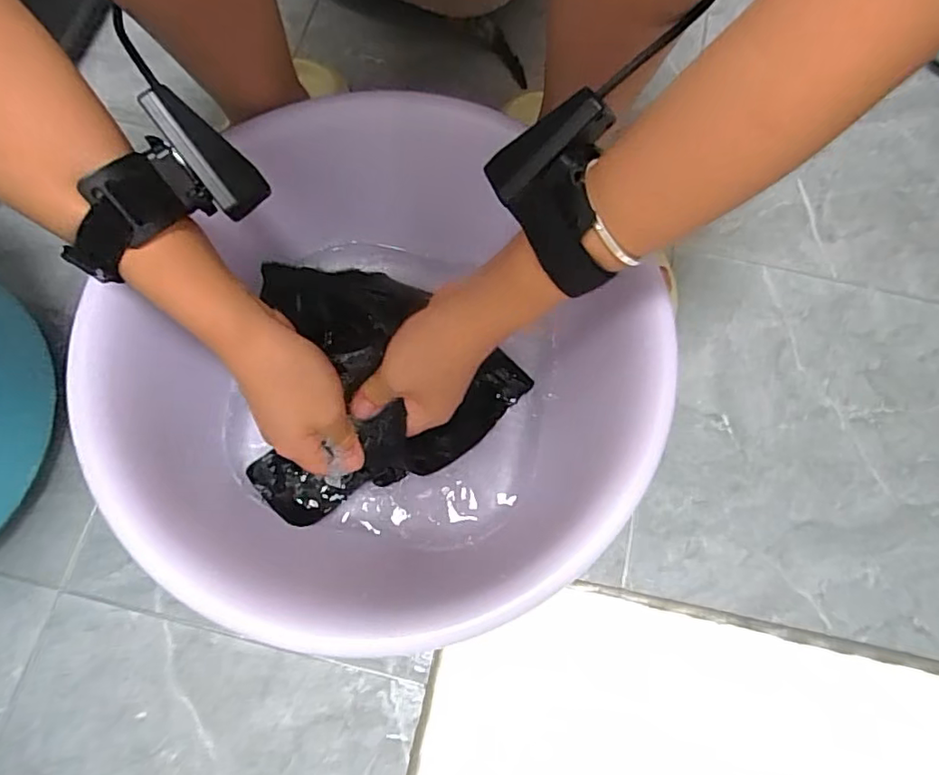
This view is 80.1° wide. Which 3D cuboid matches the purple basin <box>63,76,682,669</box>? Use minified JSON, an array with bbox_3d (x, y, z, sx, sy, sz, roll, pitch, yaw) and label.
[{"bbox_3d":[-0.069,-0.004,0.395,0.353,0.125,0.316,44,76,11],"label":"purple basin"}]

